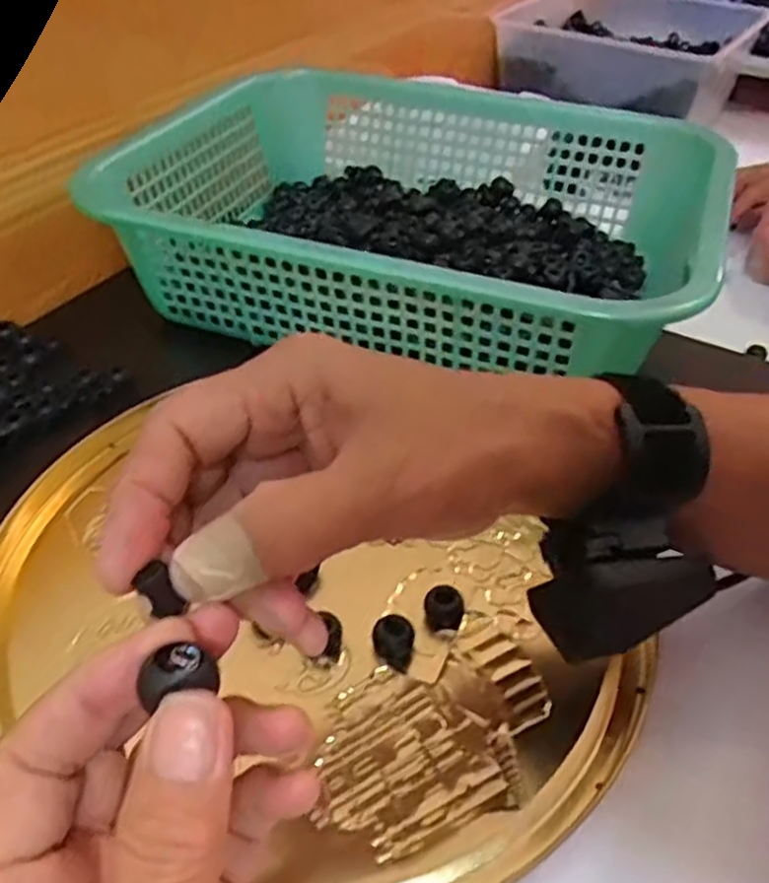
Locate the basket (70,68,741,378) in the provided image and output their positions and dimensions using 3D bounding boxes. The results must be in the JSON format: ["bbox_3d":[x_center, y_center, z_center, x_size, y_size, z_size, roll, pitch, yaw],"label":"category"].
[{"bbox_3d":[0.028,-0.161,0.518,0.376,0.095,0.305,17,45,15],"label":"basket"}]

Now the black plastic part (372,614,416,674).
[{"bbox_3d":[0.004,0.084,0.310,0.018,0.012,0.017,1,43,-1],"label":"black plastic part"}]

